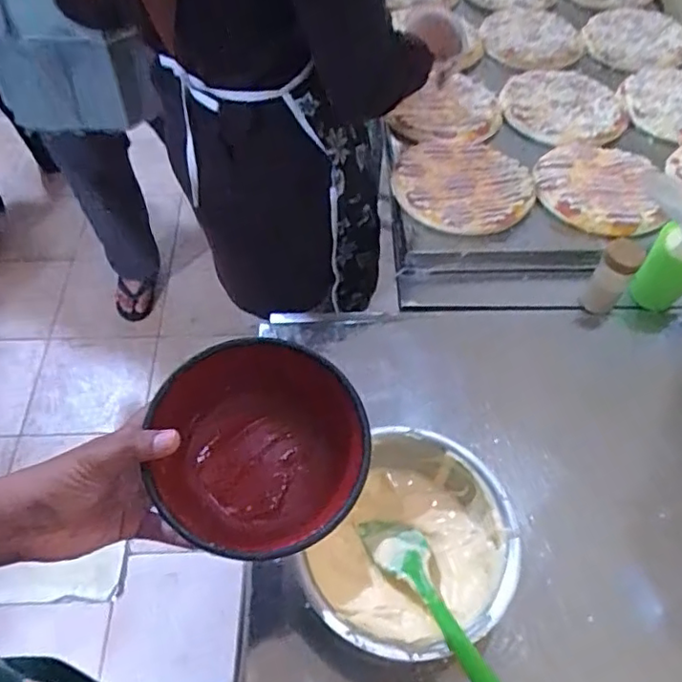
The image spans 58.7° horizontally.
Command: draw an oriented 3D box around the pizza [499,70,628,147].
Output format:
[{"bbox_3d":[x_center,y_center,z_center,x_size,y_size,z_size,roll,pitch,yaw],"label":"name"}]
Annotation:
[{"bbox_3d":[0.383,-0.407,1.040,0.209,0.006,0.234,1,54,0],"label":"pizza"}]

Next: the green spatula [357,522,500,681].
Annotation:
[{"bbox_3d":[0.083,0.221,0.486,0.048,0.014,0.254,-19,25,-14],"label":"green spatula"}]

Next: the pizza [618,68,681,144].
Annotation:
[{"bbox_3d":[0.588,-0.420,1.054,0.200,0.023,0.220,0,54,0],"label":"pizza"}]

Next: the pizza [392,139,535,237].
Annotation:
[{"bbox_3d":[0.179,-0.232,0.894,0.197,0.022,0.201,11,55,7],"label":"pizza"}]

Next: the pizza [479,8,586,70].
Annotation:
[{"bbox_3d":[0.372,-0.589,1.175,0.183,0.023,0.214,27,58,17],"label":"pizza"}]

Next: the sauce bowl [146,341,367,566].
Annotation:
[{"bbox_3d":[-0.054,0.075,0.415,0.142,0.086,0.130,0,54,0],"label":"sauce bowl"}]

